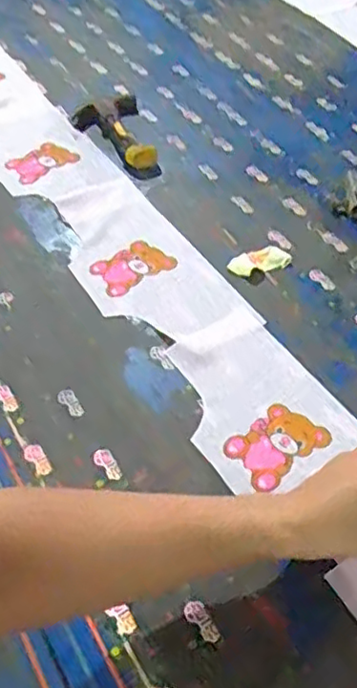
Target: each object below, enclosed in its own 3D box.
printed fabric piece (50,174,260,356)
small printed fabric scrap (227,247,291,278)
[{"bbox_3d":[-0.045,-0.090,0.722,0.134,0.010,0.287,-29,56,-18],"label":"printed fabric piece"},{"bbox_3d":[0.092,-0.092,0.721,0.071,0.012,0.026,-13,52,-8],"label":"small printed fabric scrap"}]

